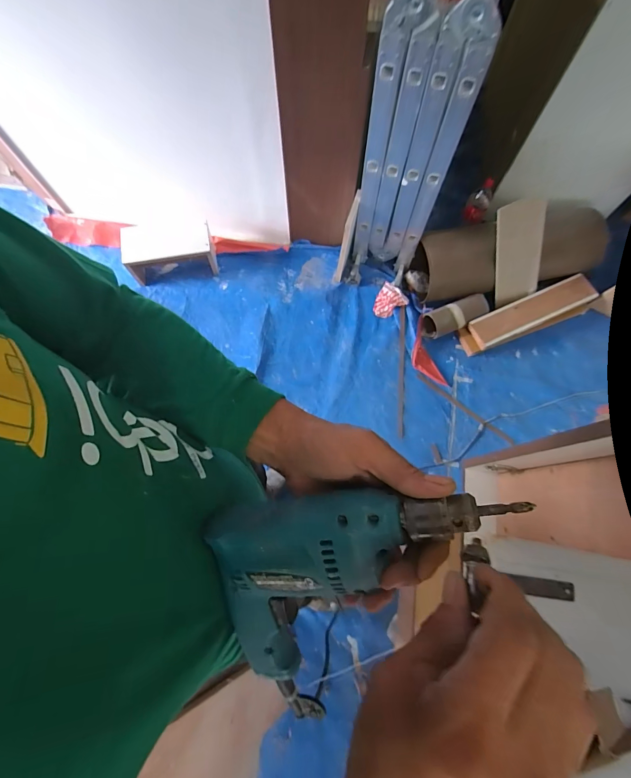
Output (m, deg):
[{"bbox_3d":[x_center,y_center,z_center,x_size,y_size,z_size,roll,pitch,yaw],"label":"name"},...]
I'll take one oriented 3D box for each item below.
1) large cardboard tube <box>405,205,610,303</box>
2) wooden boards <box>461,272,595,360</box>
[{"bbox_3d":[0.800,-0.584,1.549,0.762,0.253,0.275,-14,73,-4],"label":"large cardboard tube"},{"bbox_3d":[0.925,-0.323,1.565,0.620,0.093,0.158,-21,74,-6],"label":"wooden boards"}]

